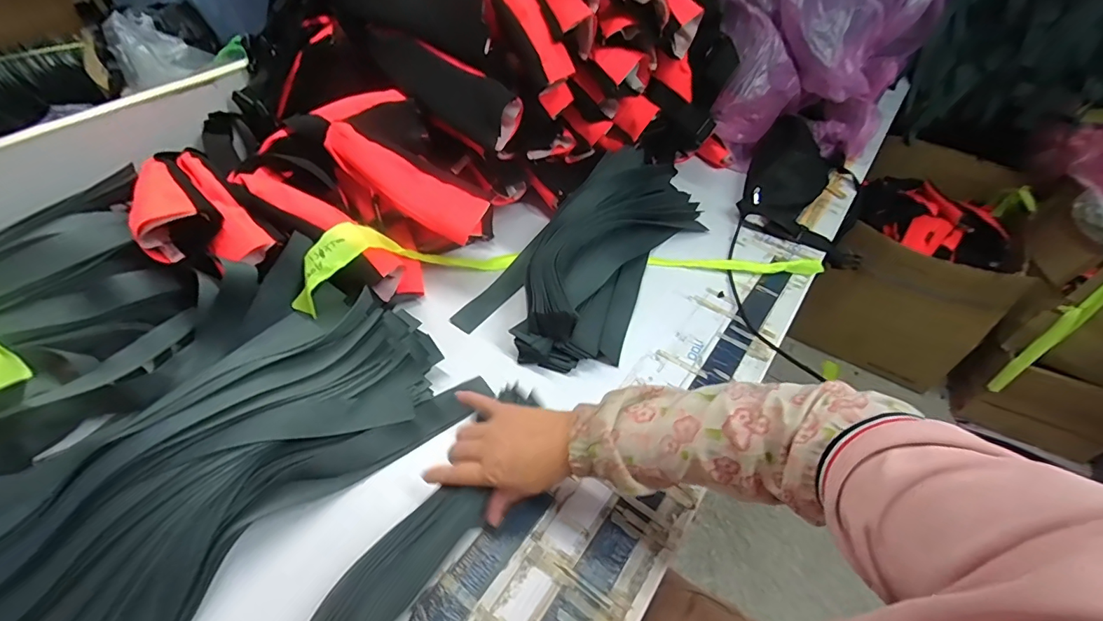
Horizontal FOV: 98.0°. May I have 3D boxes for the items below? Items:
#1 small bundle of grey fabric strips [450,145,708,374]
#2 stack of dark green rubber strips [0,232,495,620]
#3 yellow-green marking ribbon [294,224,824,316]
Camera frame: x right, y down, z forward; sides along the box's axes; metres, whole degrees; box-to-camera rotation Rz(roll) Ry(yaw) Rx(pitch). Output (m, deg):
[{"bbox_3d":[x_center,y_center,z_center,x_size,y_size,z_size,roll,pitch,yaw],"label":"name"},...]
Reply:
[{"bbox_3d":[0.085,-0.113,0.755,0.215,0.082,0.482,27,53,20],"label":"small bundle of grey fabric strips"},{"bbox_3d":[-0.368,0.151,0.498,0.373,0.086,0.519,32,55,23],"label":"stack of dark green rubber strips"},{"bbox_3d":[-0.193,-0.059,0.688,0.308,0.110,0.063,-4,44,-37],"label":"yellow-green marking ribbon"}]

